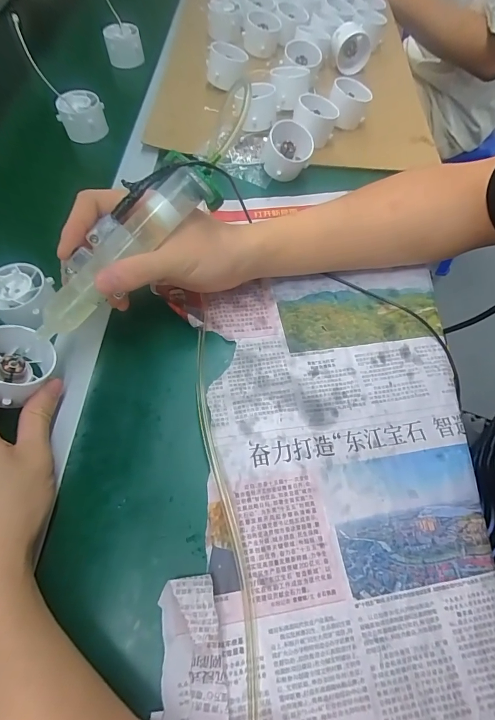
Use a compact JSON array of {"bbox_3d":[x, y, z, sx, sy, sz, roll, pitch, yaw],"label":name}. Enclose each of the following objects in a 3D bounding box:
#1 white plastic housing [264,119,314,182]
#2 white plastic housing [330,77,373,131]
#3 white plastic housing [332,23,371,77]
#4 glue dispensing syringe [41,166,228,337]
[{"bbox_3d":[0.046,-0.232,0.420,0.047,0.050,0.047,1,62,-3],"label":"white plastic housing"},{"bbox_3d":[0.128,-0.323,0.470,0.050,0.039,0.053,13,62,4],"label":"white plastic housing"},{"bbox_3d":[0.149,-0.449,0.541,0.058,0.048,0.041,13,62,6],"label":"white plastic housing"},{"bbox_3d":[-0.089,-0.073,0.263,0.154,0.024,0.041,-46,71,1],"label":"glue dispensing syringe"}]

